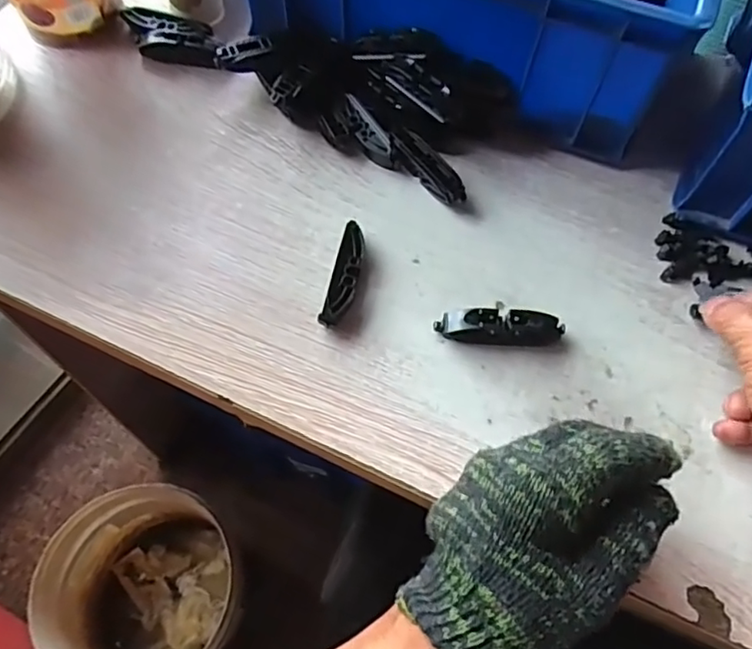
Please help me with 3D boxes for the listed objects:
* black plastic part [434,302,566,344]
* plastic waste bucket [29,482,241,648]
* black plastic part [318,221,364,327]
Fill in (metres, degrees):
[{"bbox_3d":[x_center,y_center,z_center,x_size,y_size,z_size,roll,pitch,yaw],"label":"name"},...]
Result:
[{"bbox_3d":[0.081,0.000,0.392,0.080,0.015,0.025,5,63,0],"label":"black plastic part"},{"bbox_3d":[-0.327,0.397,0.870,0.246,0.257,0.250,1,63,-2],"label":"plastic waste bucket"},{"bbox_3d":[-0.020,-0.034,0.403,0.017,0.019,0.077,14,63,4],"label":"black plastic part"}]

